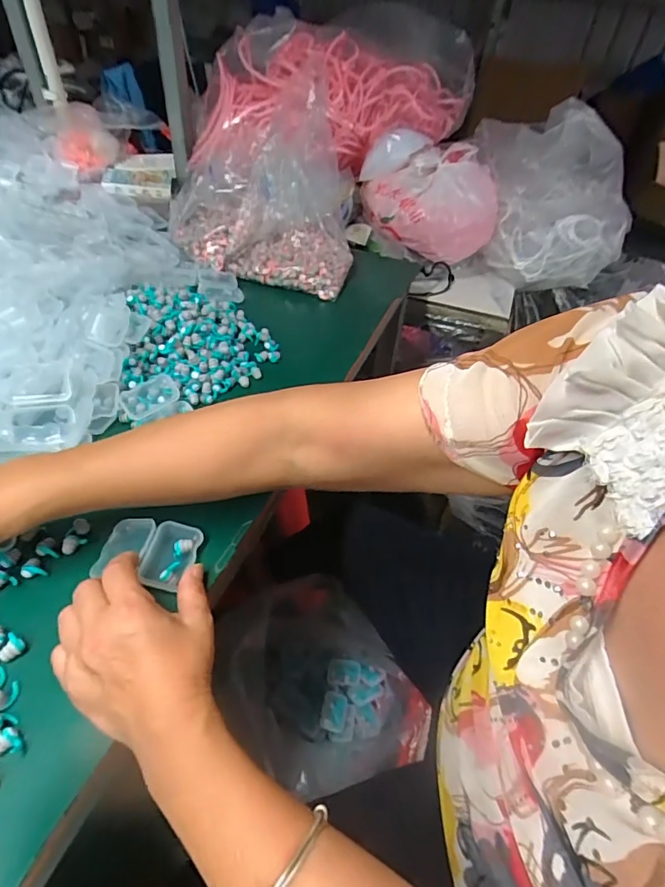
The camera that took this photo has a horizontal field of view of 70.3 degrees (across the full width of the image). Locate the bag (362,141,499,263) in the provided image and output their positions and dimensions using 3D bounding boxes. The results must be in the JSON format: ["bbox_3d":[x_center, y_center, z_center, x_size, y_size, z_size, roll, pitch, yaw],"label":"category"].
[{"bbox_3d":[0.189,-0.462,0.902,0.210,0.153,0.185,-14,47,-20],"label":"bag"}]

